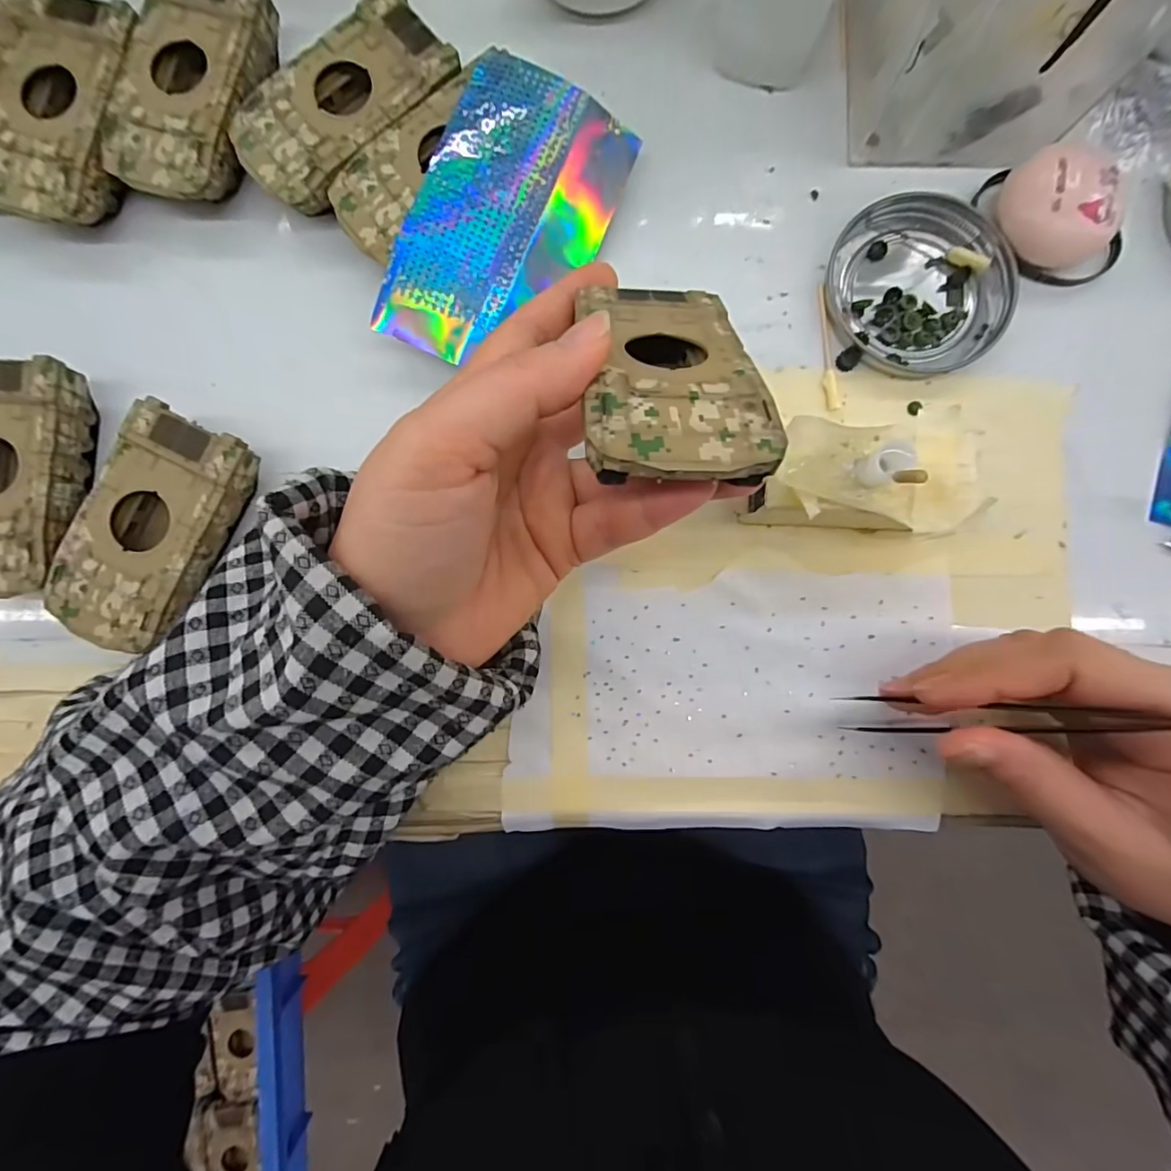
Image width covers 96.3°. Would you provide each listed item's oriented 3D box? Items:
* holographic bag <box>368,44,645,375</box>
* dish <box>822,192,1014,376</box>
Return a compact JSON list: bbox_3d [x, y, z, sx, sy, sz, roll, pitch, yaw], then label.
[{"bbox_3d":[-0.035,-0.151,0.227,0.071,0.026,0.124,25,87,3],"label":"holographic bag"},{"bbox_3d":[0.147,-0.133,0.231,0.075,0.009,0.076,0,86,1],"label":"dish"}]

